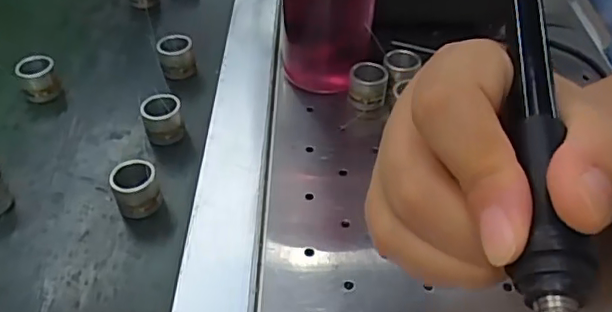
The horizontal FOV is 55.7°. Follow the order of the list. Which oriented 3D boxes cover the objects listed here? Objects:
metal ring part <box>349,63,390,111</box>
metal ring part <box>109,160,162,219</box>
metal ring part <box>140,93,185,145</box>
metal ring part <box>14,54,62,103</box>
[{"bbox_3d":[0.041,-0.047,0.386,0.025,0.024,0.026,3,43,4],"label":"metal ring part"},{"bbox_3d":[-0.094,0.019,0.323,0.023,0.026,0.022,-12,44,-12],"label":"metal ring part"},{"bbox_3d":[-0.090,-0.023,0.365,0.023,0.028,0.018,-14,45,-13],"label":"metal ring part"},{"bbox_3d":[-0.185,-0.052,0.401,0.025,0.028,0.020,-18,46,-17],"label":"metal ring part"}]

